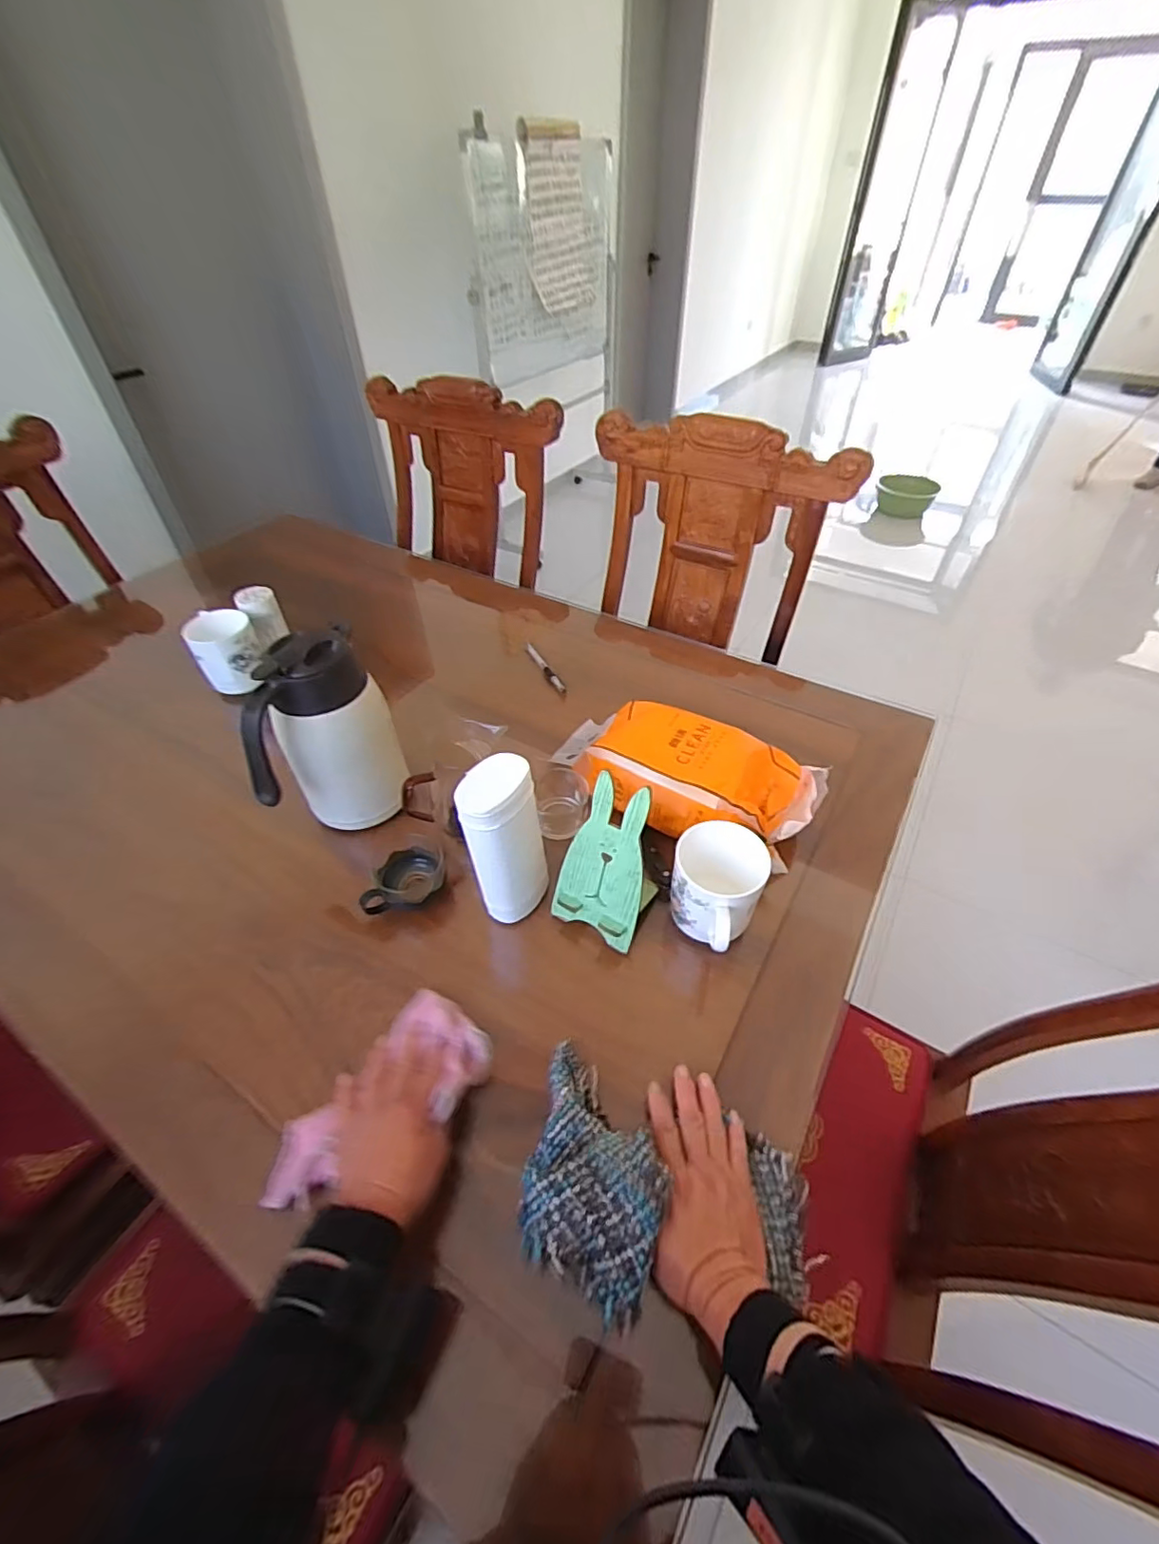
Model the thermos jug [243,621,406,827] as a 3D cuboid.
[{"bbox_3d":[-0.285,-0.043,0.673,0.136,0.223,0.143,-13,47,-11],"label":"thermos jug"}]

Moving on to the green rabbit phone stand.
[{"bbox_3d":[0.028,0.092,0.589,0.094,0.157,0.072,24,51,23],"label":"green rabbit phone stand"}]

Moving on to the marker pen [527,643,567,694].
[{"bbox_3d":[-0.058,-0.172,0.972,0.017,0.010,0.141,-22,49,-18],"label":"marker pen"}]

